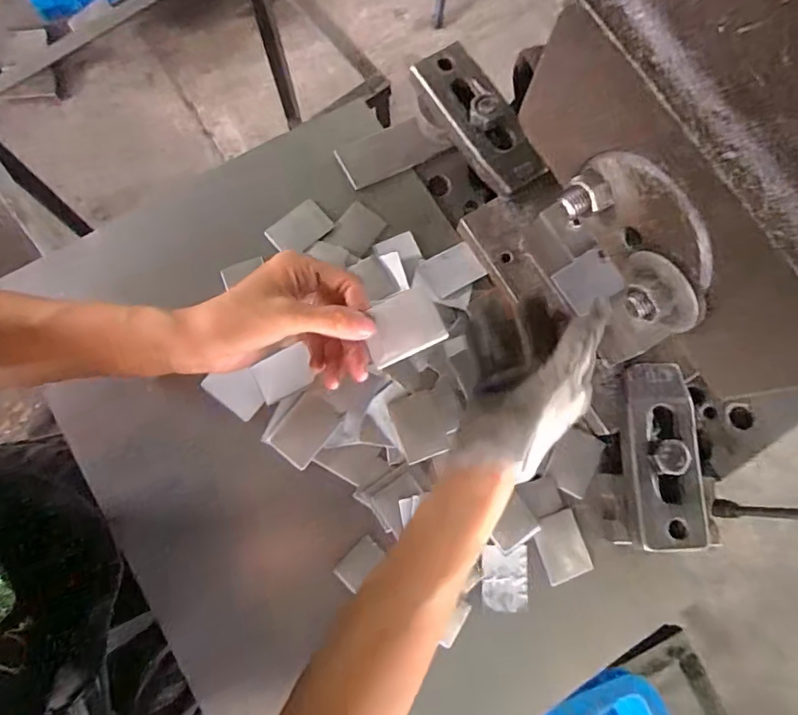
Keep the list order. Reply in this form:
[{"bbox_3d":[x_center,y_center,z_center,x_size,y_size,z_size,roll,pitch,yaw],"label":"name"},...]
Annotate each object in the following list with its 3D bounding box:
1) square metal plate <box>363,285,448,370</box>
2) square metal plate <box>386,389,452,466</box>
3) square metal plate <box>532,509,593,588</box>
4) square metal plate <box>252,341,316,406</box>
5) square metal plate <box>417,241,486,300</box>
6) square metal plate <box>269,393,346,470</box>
[{"bbox_3d":[0.001,-0.019,0.321,0.047,0.004,0.036,-25,95,3],"label":"square metal plate"},{"bbox_3d":[0.016,0.053,0.408,0.037,0.004,0.049,-19,76,3],"label":"square metal plate"},{"bbox_3d":[0.122,0.142,0.401,0.034,0.004,0.047,-19,81,-1],"label":"square metal plate"},{"bbox_3d":[-0.089,0.013,0.414,0.043,0.004,0.034,-25,84,3],"label":"square metal plate"},{"bbox_3d":[0.043,-0.071,0.439,0.048,0.004,0.035,-29,79,-13],"label":"square metal plate"},{"bbox_3d":[-0.071,0.055,0.407,0.034,0.004,0.050,36,80,6],"label":"square metal plate"}]

